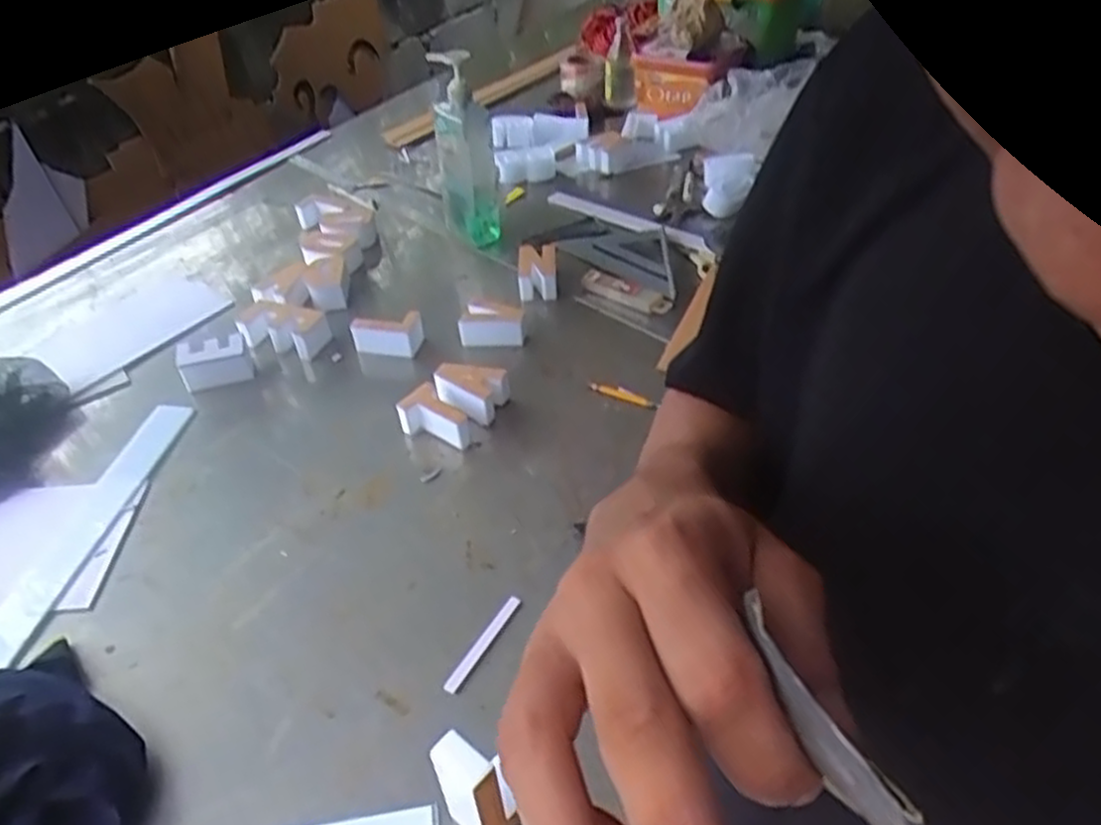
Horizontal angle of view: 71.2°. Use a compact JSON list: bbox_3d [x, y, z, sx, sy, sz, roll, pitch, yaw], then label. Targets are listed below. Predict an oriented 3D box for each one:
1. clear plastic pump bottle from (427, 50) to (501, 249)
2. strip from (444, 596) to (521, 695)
[{"bbox_3d":[-0.126,-0.380,1.139,0.080,0.296,0.099,-12,44,-10],"label":"clear plastic pump bottle"},{"bbox_3d":[-0.062,0.212,0.710,0.012,0.005,0.109,22,48,23],"label":"strip"}]

